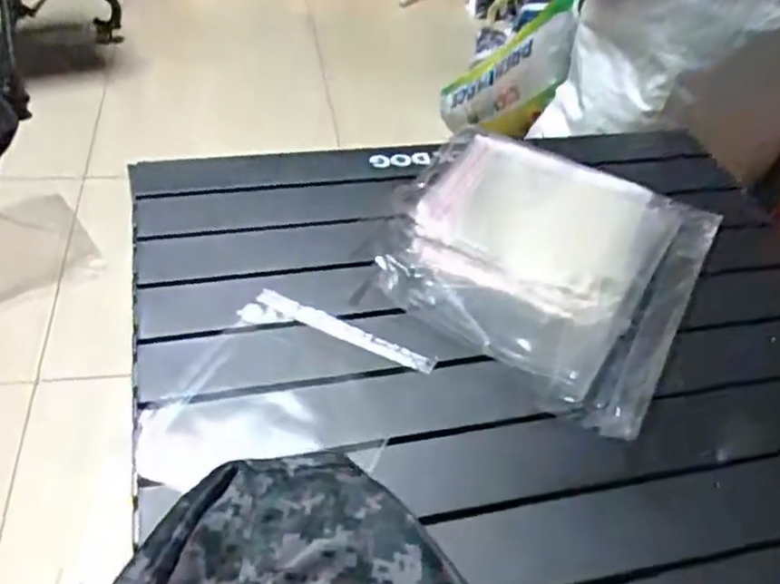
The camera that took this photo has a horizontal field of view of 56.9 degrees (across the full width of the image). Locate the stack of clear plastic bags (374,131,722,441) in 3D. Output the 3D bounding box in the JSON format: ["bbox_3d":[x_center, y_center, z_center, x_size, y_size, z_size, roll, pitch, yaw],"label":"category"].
[{"bbox_3d":[0.125,-0.038,0.615,0.259,0.033,0.291,25,45,19],"label":"stack of clear plastic bags"}]

